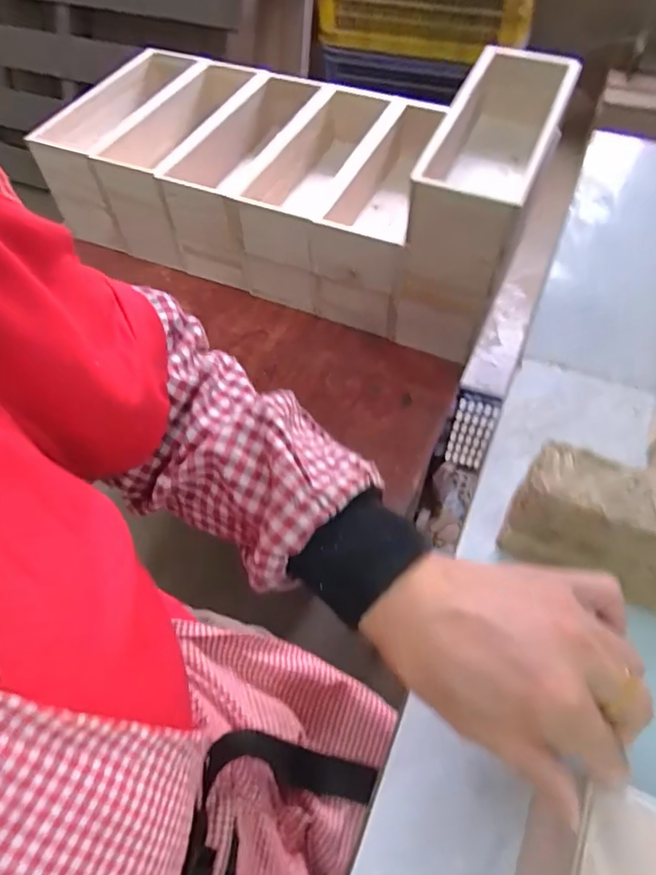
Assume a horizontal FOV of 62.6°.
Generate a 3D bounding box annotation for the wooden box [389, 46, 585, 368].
[{"bbox_3d":[0.217,-0.324,0.776,0.126,0.268,0.334,20,60,15],"label":"wooden box"}]

